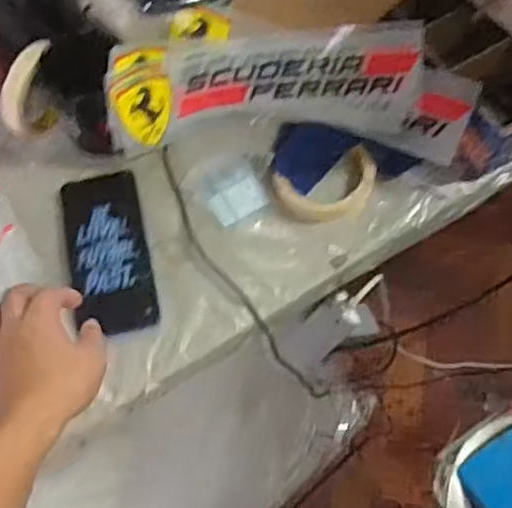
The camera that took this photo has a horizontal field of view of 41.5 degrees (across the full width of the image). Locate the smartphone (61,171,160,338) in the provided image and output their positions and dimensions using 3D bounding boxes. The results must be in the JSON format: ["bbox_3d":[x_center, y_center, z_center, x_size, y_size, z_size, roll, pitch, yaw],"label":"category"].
[{"bbox_3d":[-0.139,-0.004,0.632,0.071,0.009,0.165,-13,66,-5],"label":"smartphone"}]

